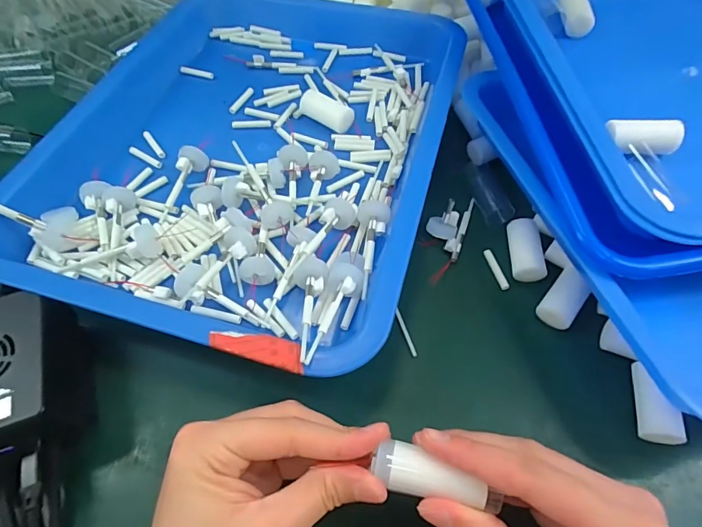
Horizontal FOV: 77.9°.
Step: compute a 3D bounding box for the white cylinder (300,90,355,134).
[{"bbox_3d":[-0.021,-0.118,0.340,0.044,0.015,0.021,33,64,20],"label":"white cylinder"}]

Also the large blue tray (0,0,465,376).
[{"bbox_3d":[-0.070,-0.110,0.327,0.275,0.037,0.357,14,59,9],"label":"large blue tray"}]

